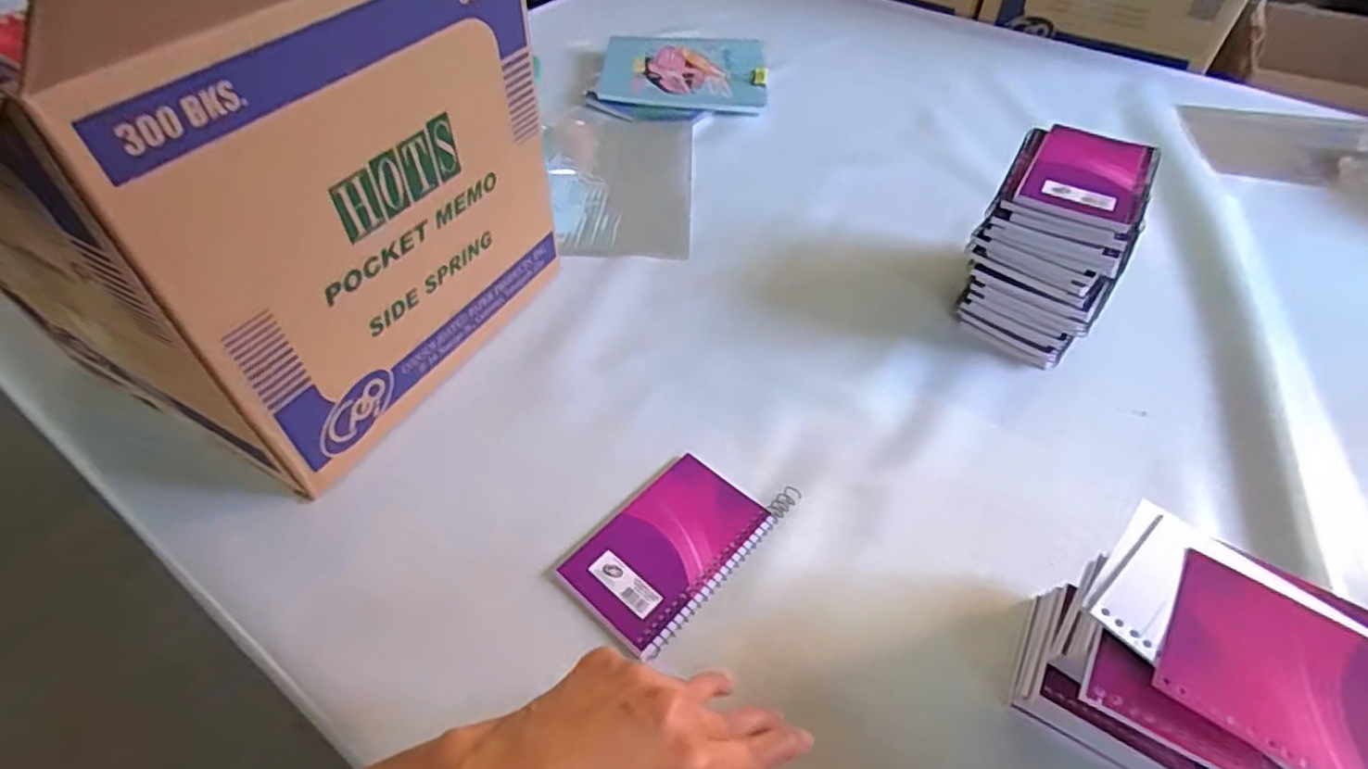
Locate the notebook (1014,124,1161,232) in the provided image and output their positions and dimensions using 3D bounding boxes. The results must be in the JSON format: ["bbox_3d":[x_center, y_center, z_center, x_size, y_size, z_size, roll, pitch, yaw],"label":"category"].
[{"bbox_3d":[0.321,-0.166,0.519,0.085,0.009,0.126,26,53,19],"label":"notebook"}]

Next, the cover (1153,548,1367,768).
[{"bbox_3d":[0.270,0.131,0.269,0.127,0.004,0.077,29,54,23],"label":"cover"}]

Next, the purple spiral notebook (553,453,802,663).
[{"bbox_3d":[-0.004,0.106,0.449,0.085,0.010,0.147,34,56,26],"label":"purple spiral notebook"}]

